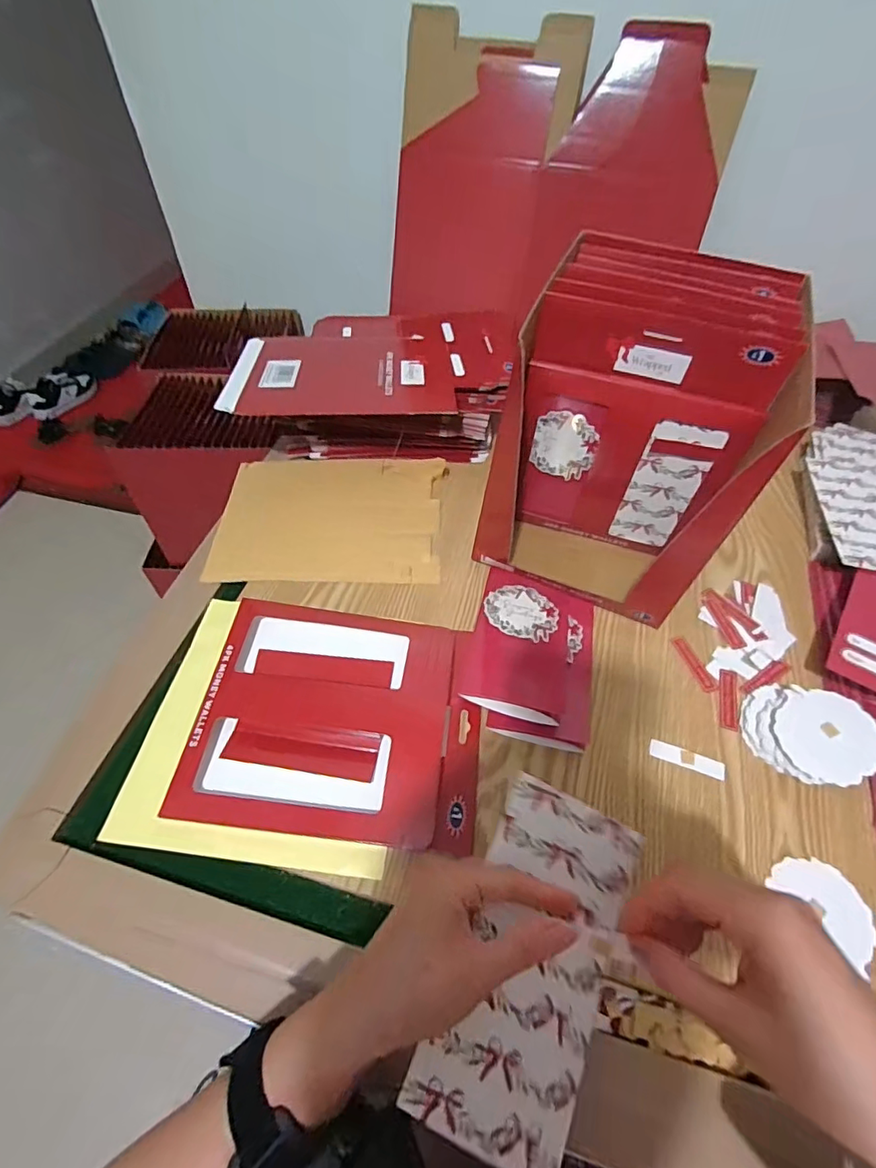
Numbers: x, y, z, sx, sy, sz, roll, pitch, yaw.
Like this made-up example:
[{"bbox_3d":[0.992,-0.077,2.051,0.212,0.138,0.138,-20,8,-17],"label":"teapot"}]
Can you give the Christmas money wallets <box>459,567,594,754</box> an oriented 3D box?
[{"bbox_3d":[0.087,0.059,0.465,0.110,0.033,0.163,11,54,6],"label":"Christmas money wallets"}]

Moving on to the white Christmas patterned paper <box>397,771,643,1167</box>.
[{"bbox_3d":[0.054,0.203,0.281,0.082,0.010,0.168,29,65,-2],"label":"white Christmas patterned paper"}]

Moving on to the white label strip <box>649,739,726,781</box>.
[{"bbox_3d":[0.207,0.145,0.425,0.059,0.004,0.015,18,55,11],"label":"white label strip"}]

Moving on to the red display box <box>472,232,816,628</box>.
[{"bbox_3d":[0.171,-0.135,0.485,0.195,0.237,0.231,19,55,12],"label":"red display box"}]

